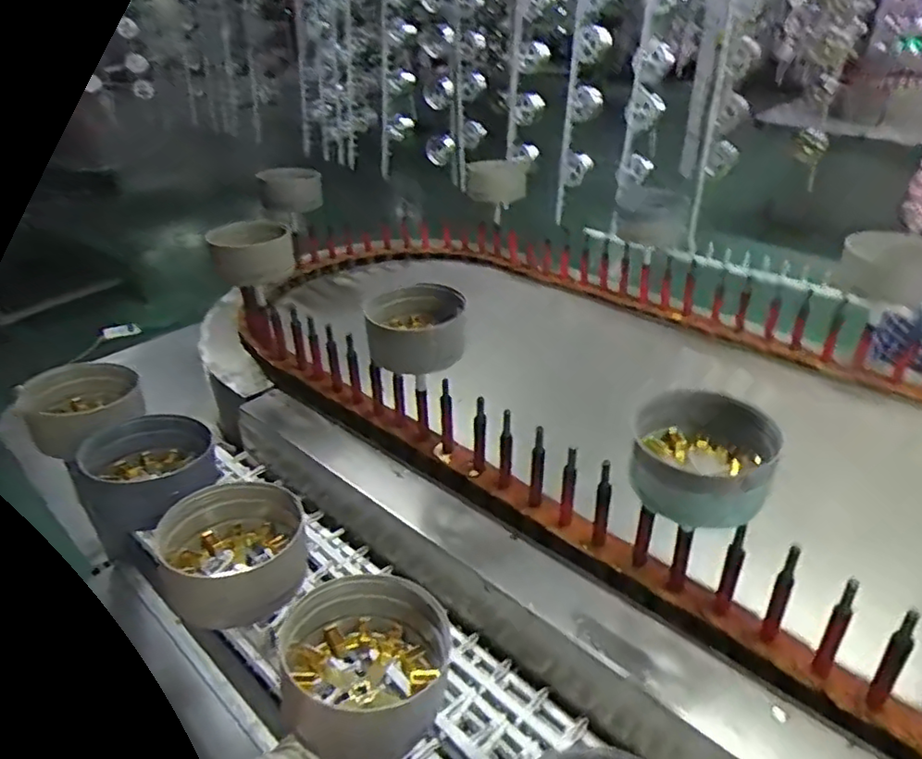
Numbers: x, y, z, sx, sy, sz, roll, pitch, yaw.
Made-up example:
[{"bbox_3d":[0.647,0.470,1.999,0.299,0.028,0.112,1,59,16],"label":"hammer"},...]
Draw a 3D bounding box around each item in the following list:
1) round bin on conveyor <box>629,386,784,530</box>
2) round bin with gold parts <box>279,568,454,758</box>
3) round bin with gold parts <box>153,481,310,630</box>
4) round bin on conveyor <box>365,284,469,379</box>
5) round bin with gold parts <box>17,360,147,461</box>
[{"bbox_3d":[0.234,0.071,0.624,0.135,0.065,0.134,-2,30,1],"label":"round bin on conveyor"},{"bbox_3d":[-0.081,0.240,0.530,0.123,0.068,0.135,-2,30,1],"label":"round bin with gold parts"},{"bbox_3d":[-0.224,0.171,0.625,0.126,0.072,0.136,-14,32,-19],"label":"round bin with gold parts"},{"bbox_3d":[-0.058,-0.067,0.869,0.129,0.079,0.118,-3,30,-1],"label":"round bin on conveyor"},{"bbox_3d":[-0.470,0.032,0.792,0.130,0.073,0.118,-21,35,-28],"label":"round bin with gold parts"}]

